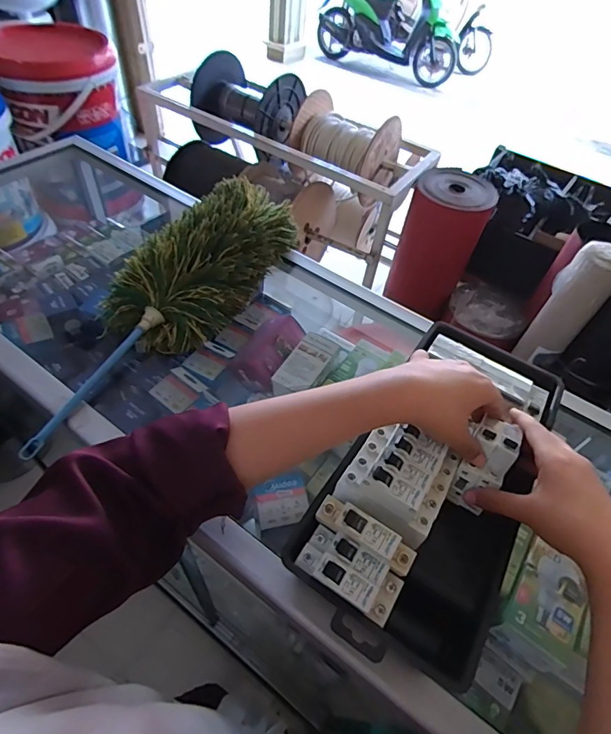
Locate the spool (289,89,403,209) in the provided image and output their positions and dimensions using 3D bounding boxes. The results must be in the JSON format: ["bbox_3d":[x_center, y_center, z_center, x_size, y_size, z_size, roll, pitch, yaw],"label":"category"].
[{"bbox_3d":[0.113,-0.665,1.316,0.288,0.221,0.220,29,54,17],"label":"spool"}]

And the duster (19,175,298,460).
[{"bbox_3d":[-0.161,-0.094,0.499,0.141,0.086,0.429,33,55,20],"label":"duster"}]

